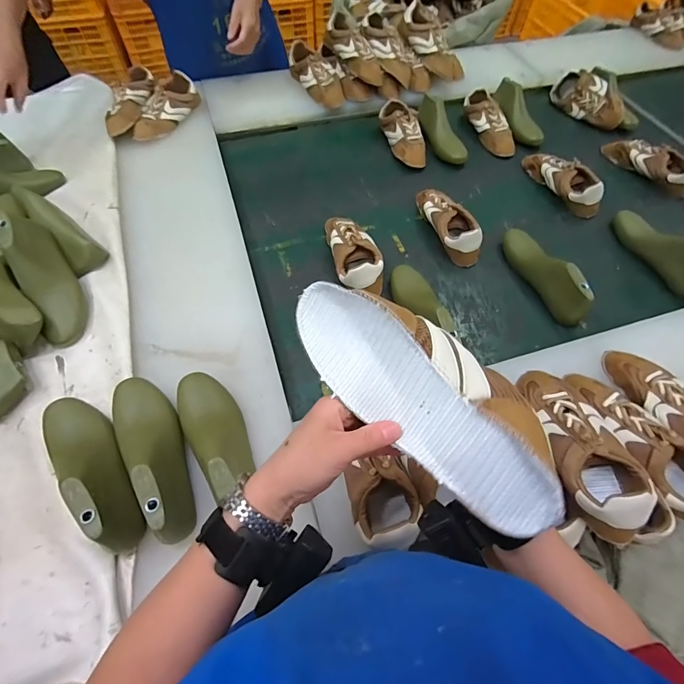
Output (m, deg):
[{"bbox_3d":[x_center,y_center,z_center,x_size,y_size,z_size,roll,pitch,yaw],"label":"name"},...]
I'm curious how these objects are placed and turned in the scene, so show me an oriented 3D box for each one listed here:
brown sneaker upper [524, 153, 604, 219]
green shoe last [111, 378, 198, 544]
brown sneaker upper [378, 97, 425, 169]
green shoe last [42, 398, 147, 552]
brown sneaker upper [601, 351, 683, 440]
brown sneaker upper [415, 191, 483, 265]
[{"bbox_3d":[0.550,-0.405,0.938,0.080,0.081,0.250,-15,62,-10],"label":"brown sneaker upper"},{"bbox_3d":[-0.256,0.144,0.517,0.074,0.086,0.250,-32,66,-18],"label":"green shoe last"},{"bbox_3d":[0.167,-0.554,1.005,0.088,0.068,0.211,-11,61,-8],"label":"brown sneaker upper"},{"bbox_3d":[-0.340,0.161,0.502,0.080,0.073,0.261,-37,54,-22],"label":"green shoe last"},{"bbox_3d":[0.516,0.100,0.585,0.092,0.068,0.229,-23,64,-14],"label":"brown sneaker upper"},{"bbox_3d":[0.234,-0.273,0.842,0.081,0.068,0.230,-17,62,-11],"label":"brown sneaker upper"}]

